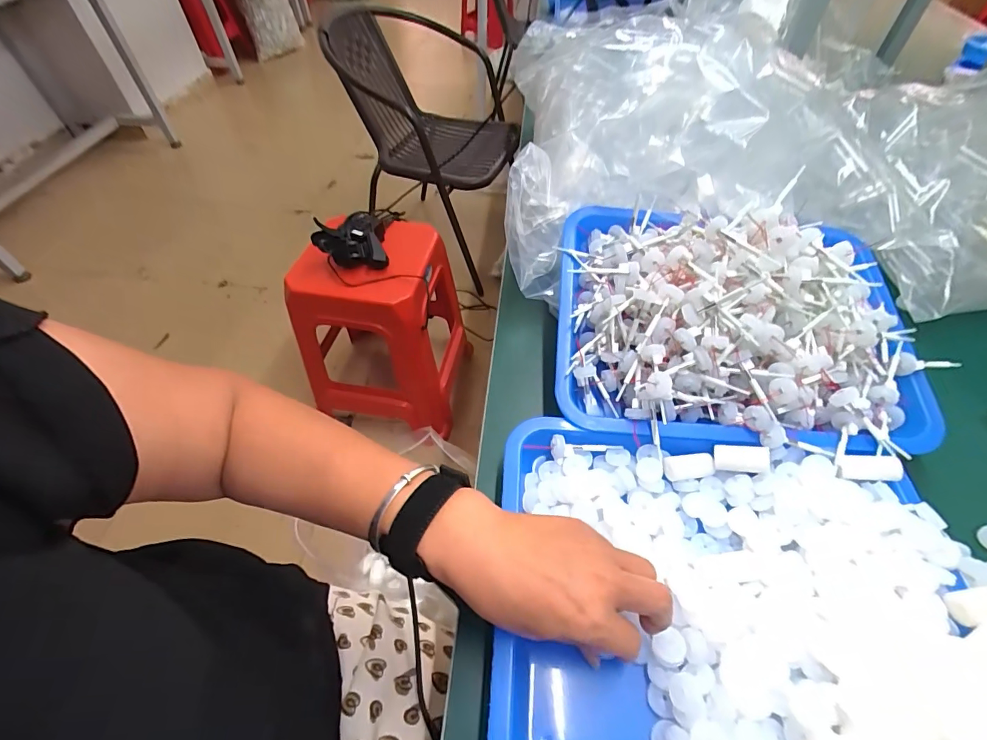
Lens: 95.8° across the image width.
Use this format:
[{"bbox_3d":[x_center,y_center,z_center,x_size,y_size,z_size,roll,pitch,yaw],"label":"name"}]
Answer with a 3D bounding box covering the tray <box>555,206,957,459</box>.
[{"bbox_3d":[0.227,-0.062,0.407,0.323,0.106,0.245,7,53,6],"label":"tray"}]

